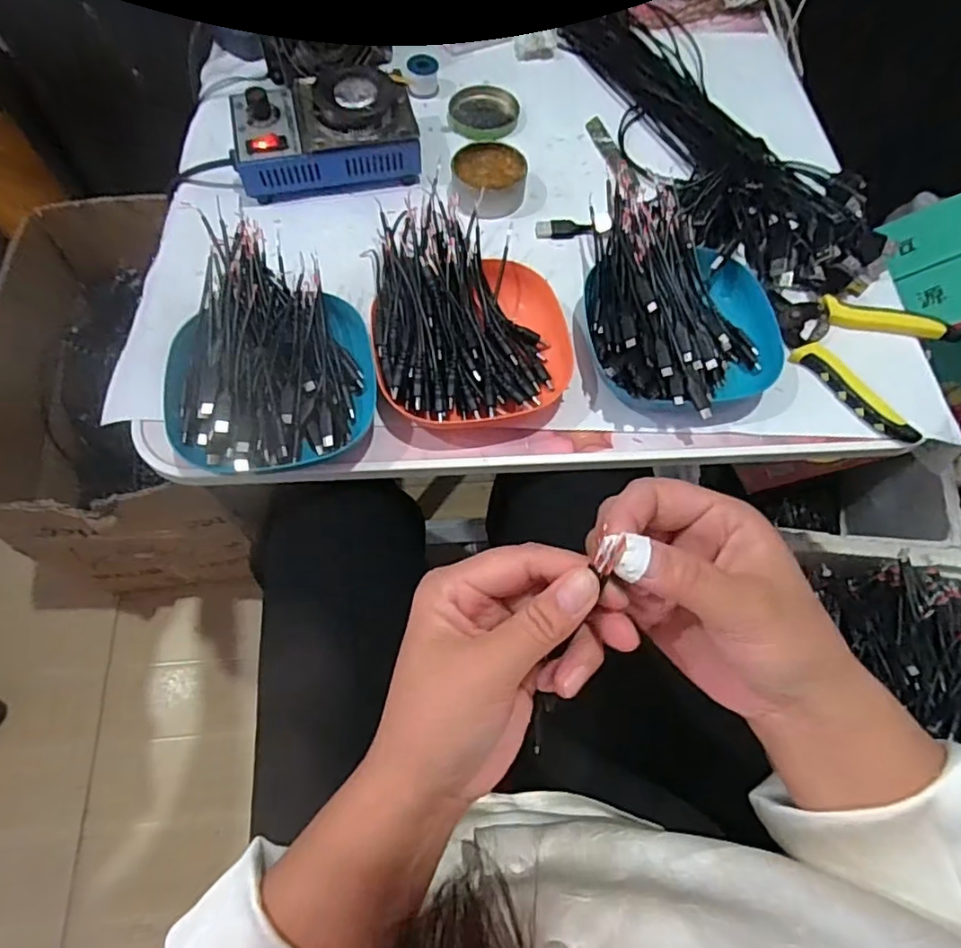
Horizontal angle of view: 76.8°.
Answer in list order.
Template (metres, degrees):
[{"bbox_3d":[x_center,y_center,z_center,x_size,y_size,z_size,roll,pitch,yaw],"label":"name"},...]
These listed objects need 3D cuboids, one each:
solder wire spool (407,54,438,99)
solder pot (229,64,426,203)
[{"bbox_3d":[-0.054,-0.380,0.578,0.029,0.024,0.026,-6,67,-5],"label":"solder wire spool"},{"bbox_3d":[-0.132,-0.293,0.518,0.151,0.063,0.090,-9,67,-6],"label":"solder pot"}]

